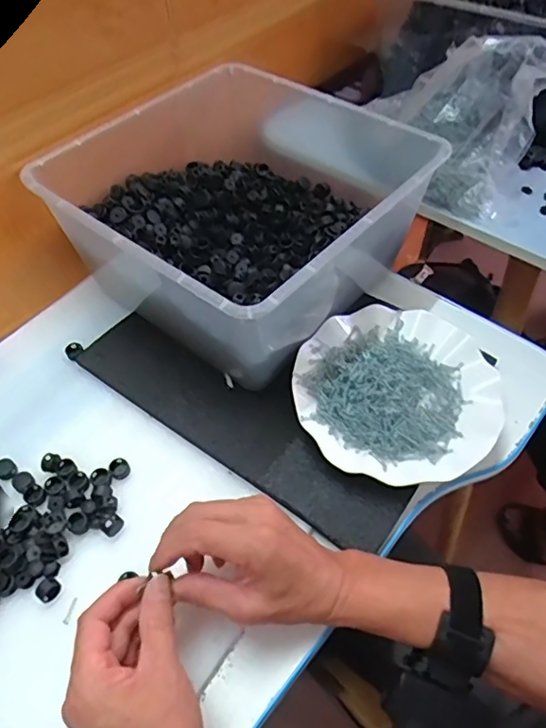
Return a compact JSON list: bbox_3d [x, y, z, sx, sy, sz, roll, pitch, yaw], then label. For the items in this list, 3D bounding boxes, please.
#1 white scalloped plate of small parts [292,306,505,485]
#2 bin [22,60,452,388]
[{"bbox_3d":[0.111,0.025,0.501,0.175,0.025,0.175,-1,53,1],"label":"white scalloped plate of small parts"},{"bbox_3d":[-0.028,-0.163,0.575,0.305,0.140,0.321,33,60,24],"label":"bin"}]

